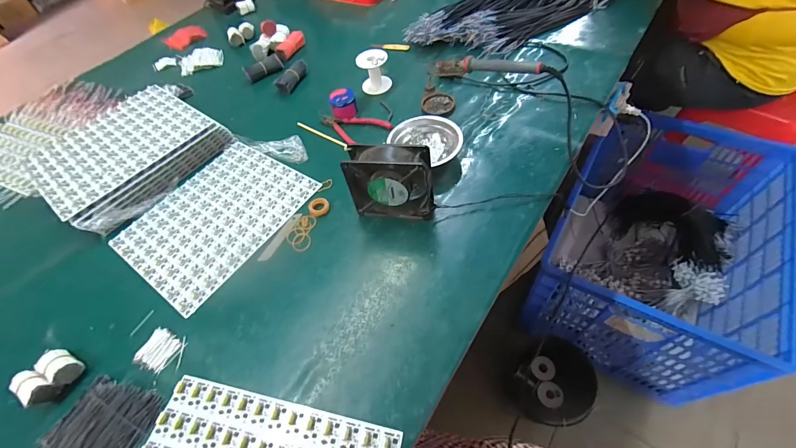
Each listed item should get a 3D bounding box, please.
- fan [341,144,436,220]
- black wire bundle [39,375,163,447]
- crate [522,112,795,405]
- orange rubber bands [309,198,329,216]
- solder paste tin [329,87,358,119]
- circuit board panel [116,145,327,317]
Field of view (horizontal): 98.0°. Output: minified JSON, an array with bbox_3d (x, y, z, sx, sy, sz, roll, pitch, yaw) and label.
[{"bbox_3d":[-0.010,-0.062,0.522,0.125,0.117,0.046,6,56,10],"label":"fan"},{"bbox_3d":[-0.359,0.241,0.415,0.119,0.014,0.092,8,56,11],"label":"black wire bundle"},{"bbox_3d":[0.721,0.056,1.031,0.480,0.412,0.688,24,60,20],"label":"crate"},{"bbox_3d":[-0.133,-0.030,0.585,0.033,0.009,0.035,-13,55,-4],"label":"orange rubber bands"},{"bbox_3d":[-0.111,-0.244,0.710,0.052,0.047,0.049,-13,55,-4],"label":"solder paste tin"},{"bbox_3d":[-0.320,-0.022,0.608,0.246,0.009,0.288,29,62,23],"label":"circuit board panel"}]

